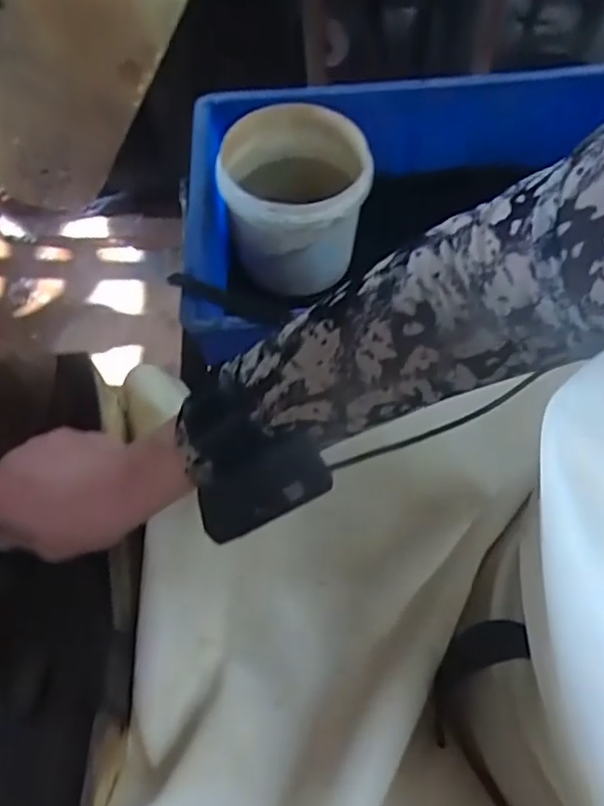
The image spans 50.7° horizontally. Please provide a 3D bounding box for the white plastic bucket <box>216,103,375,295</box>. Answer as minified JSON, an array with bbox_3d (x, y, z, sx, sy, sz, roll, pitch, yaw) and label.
[{"bbox_3d":[-0.005,-0.230,0.732,0.158,0.143,0.156,-1,63,2],"label":"white plastic bucket"}]

